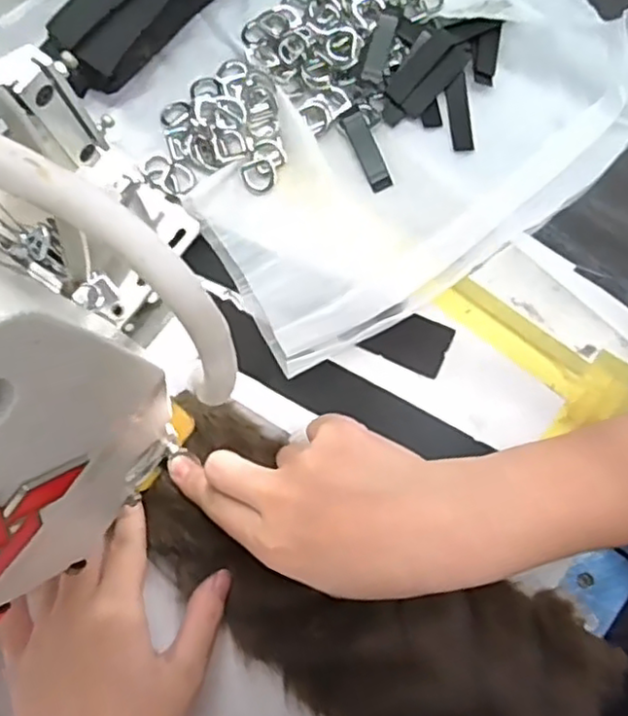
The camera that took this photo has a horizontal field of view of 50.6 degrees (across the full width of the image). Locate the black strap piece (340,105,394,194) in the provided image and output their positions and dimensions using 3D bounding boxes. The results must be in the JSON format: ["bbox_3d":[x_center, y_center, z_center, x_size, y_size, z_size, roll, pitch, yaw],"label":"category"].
[{"bbox_3d":[0.030,-0.120,0.379,0.012,0.008,0.049,-24,80,-6],"label":"black strap piece"}]

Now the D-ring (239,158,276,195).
[{"bbox_3d":[-0.031,-0.104,0.378,0.020,0.004,0.021,0,78,-1],"label":"D-ring"}]

